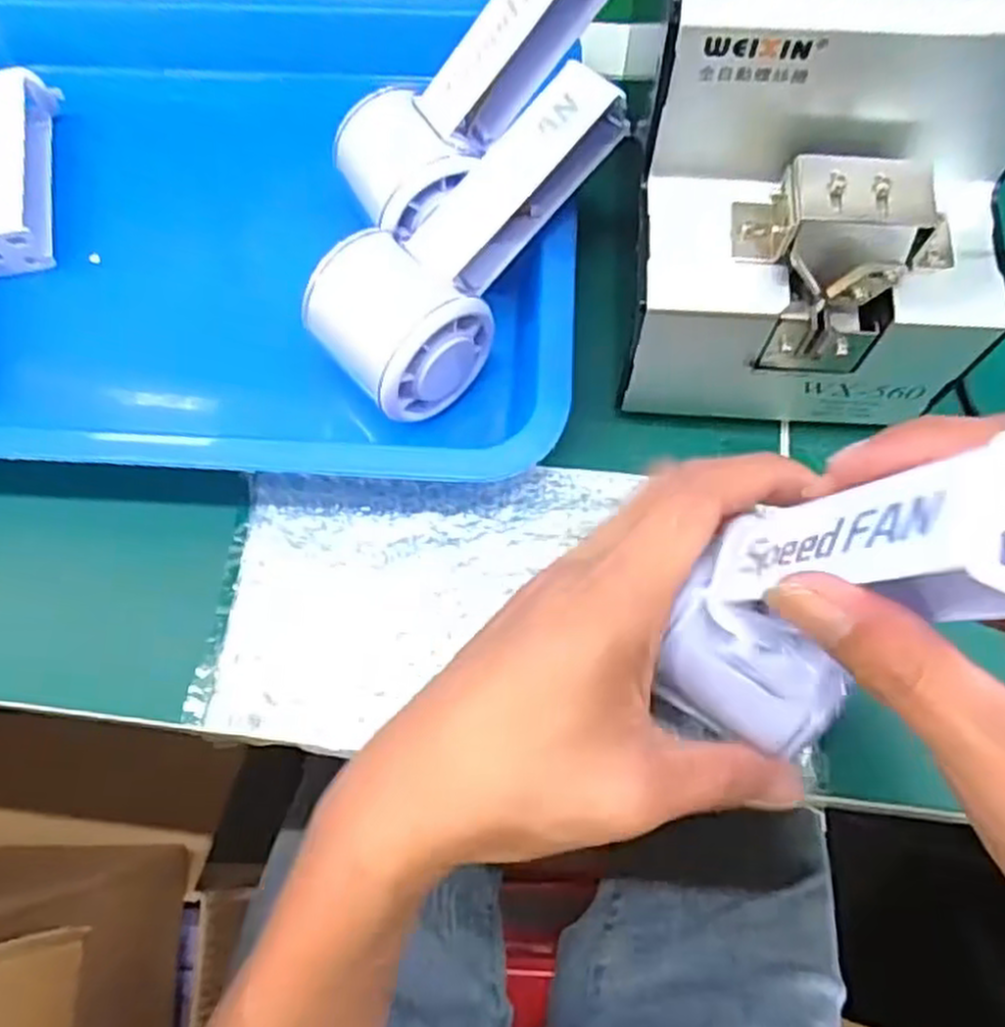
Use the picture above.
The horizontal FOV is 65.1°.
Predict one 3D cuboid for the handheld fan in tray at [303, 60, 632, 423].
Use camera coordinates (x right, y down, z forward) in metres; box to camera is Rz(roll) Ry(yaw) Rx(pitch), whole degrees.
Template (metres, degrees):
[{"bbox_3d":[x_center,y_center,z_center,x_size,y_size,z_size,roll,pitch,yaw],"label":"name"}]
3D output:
[{"bbox_3d":[-0.014,-0.112,0.317,0.062,0.054,0.153,35,84,18],"label":"handheld fan in tray"}]

